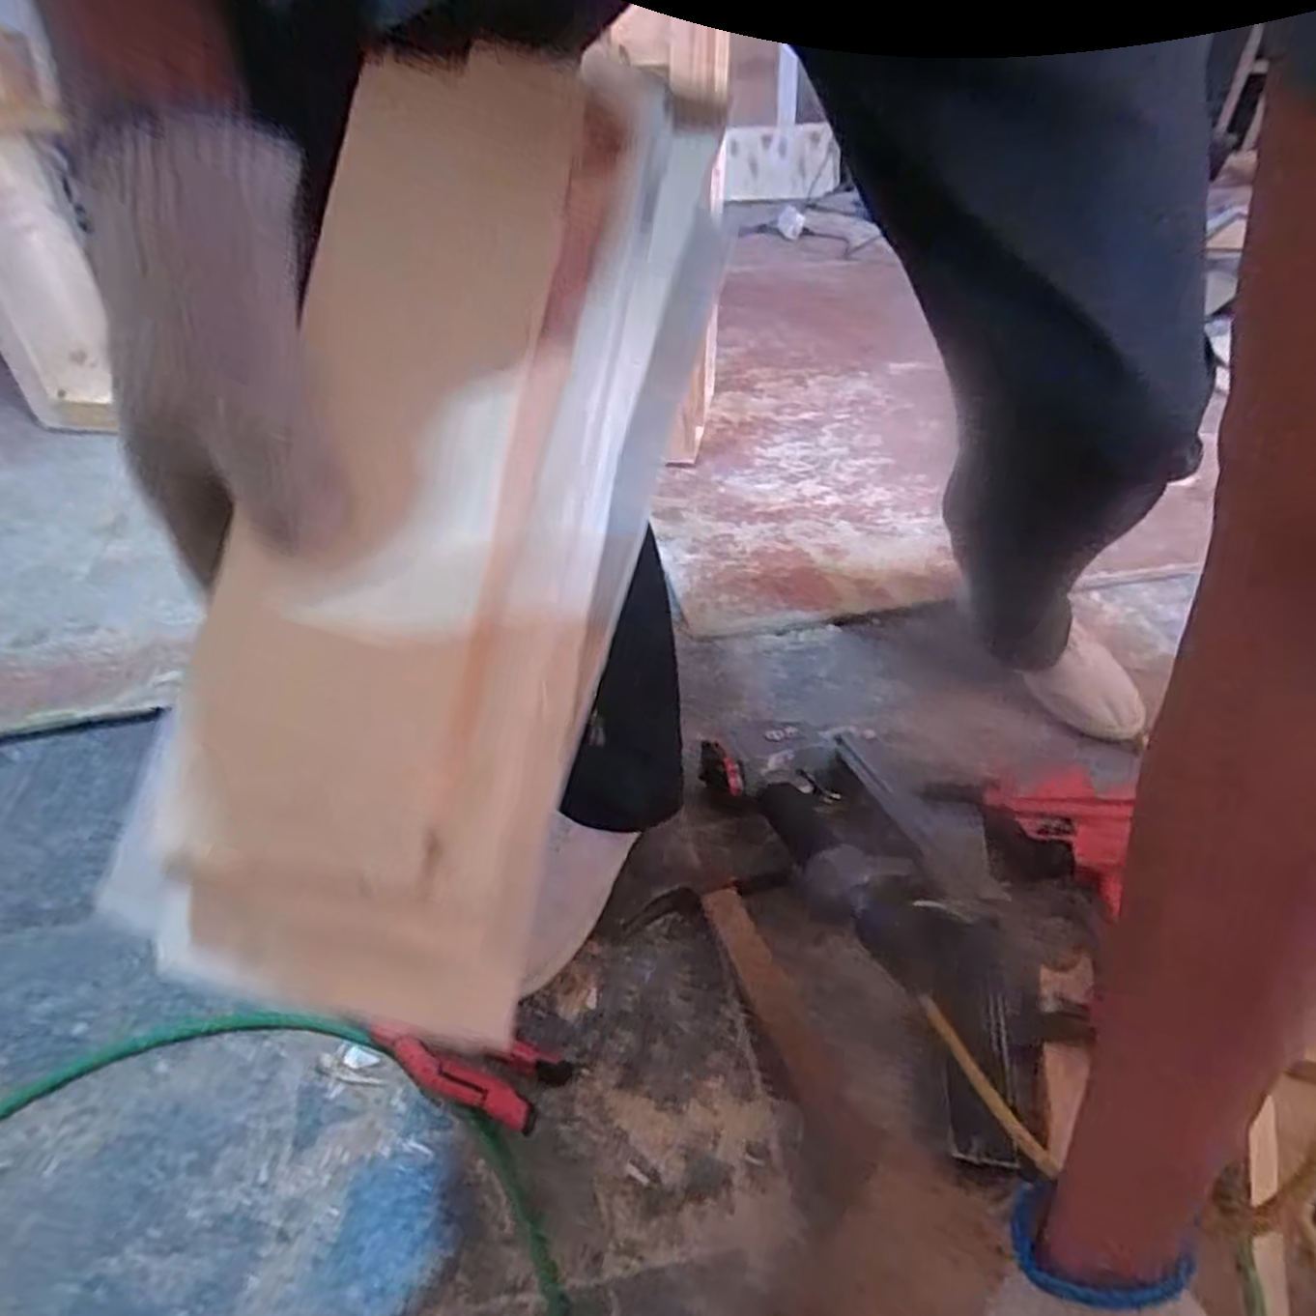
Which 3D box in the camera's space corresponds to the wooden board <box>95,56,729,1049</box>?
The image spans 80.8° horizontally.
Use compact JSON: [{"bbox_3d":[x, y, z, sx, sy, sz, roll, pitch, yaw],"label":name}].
[{"bbox_3d":[-0.065,-0.047,0.253,0.119,0.042,0.323,14,85,17],"label":"wooden board"}]

